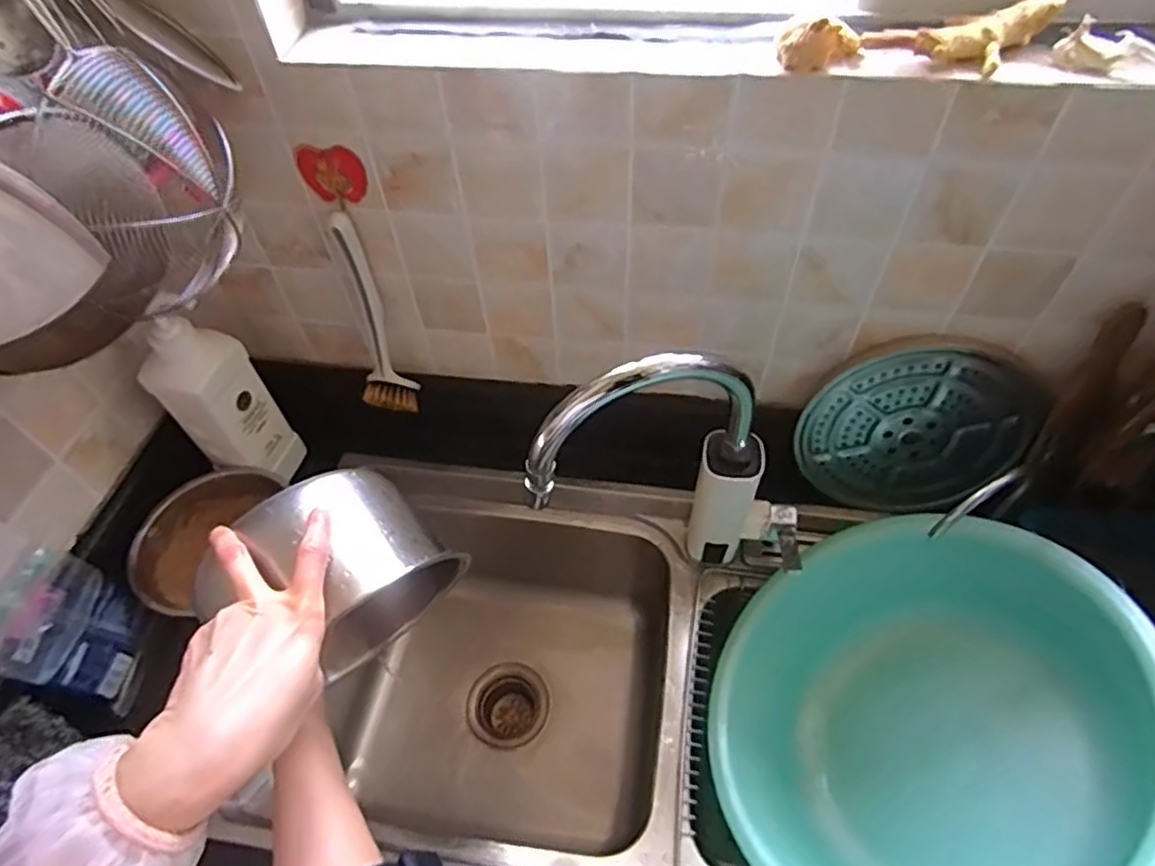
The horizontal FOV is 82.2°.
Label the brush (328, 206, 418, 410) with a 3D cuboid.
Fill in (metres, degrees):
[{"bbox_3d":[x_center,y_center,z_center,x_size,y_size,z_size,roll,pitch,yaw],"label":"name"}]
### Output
[{"bbox_3d":[-0.220,-0.110,0.683,0.054,0.222,0.052,-22,55,-14],"label":"brush"}]

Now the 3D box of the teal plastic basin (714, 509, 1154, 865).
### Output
[{"bbox_3d":[0.333,0.284,0.619,0.365,0.168,0.376,-31,32,22],"label":"teal plastic basin"}]

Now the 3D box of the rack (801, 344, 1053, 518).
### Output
[{"bbox_3d":[0.348,0.004,0.691,0.215,0.202,0.016,-1,41,14],"label":"rack"}]

